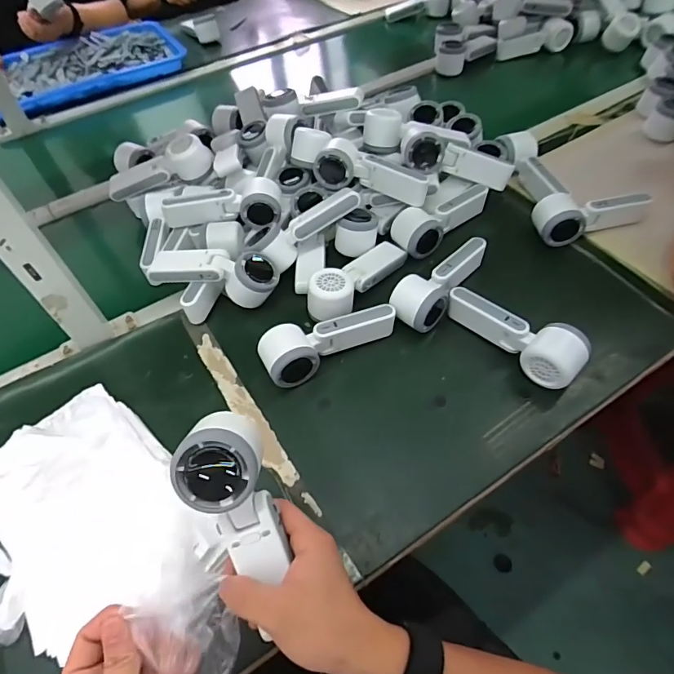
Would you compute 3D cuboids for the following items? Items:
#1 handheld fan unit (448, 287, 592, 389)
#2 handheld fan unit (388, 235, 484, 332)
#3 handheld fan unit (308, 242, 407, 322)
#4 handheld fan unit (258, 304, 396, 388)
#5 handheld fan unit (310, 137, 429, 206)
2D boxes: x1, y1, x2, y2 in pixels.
[{"bbox_3d":[0.210,-0.009,0.541,0.054,0.058,0.167,-34,58,-19],"label":"handheld fan unit"},{"bbox_3d":[0.131,-0.073,0.596,0.057,0.061,0.163,30,61,24],"label":"handheld fan unit"},{"bbox_3d":[0.027,-0.086,0.602,0.046,0.046,0.166,35,63,26],"label":"handheld fan unit"},{"bbox_3d":[-0.013,-0.001,0.551,0.160,0.053,0.059,-30,56,-17],"label":"handheld fan unit"},{"bbox_3d":[0.052,-0.239,0.656,0.161,0.052,0.066,11,55,12],"label":"handheld fan unit"}]

